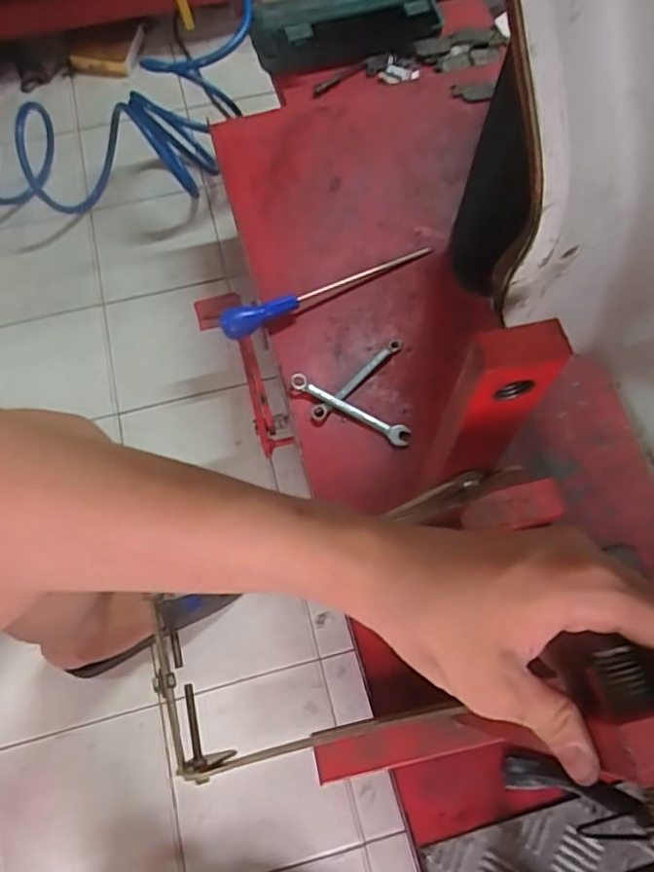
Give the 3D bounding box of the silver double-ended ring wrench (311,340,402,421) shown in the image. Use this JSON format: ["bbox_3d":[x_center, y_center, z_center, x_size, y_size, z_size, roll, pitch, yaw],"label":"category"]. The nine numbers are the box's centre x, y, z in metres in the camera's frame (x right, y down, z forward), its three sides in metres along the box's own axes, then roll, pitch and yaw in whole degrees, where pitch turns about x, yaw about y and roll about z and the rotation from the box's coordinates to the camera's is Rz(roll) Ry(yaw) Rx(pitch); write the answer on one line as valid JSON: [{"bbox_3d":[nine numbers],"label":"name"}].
[{"bbox_3d":[0.035,-0.065,0.680,0.134,0.006,0.017,-41,72,-15],"label":"silver double-ended ring wrench"}]

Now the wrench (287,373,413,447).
[{"bbox_3d":[0.025,-0.030,0.668,0.146,0.014,0.020,27,70,11],"label":"wrench"}]

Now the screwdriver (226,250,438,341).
[{"bbox_3d":[0.004,-0.175,0.712,0.273,0.027,0.027,-22,69,-8],"label":"screwdriver"}]

